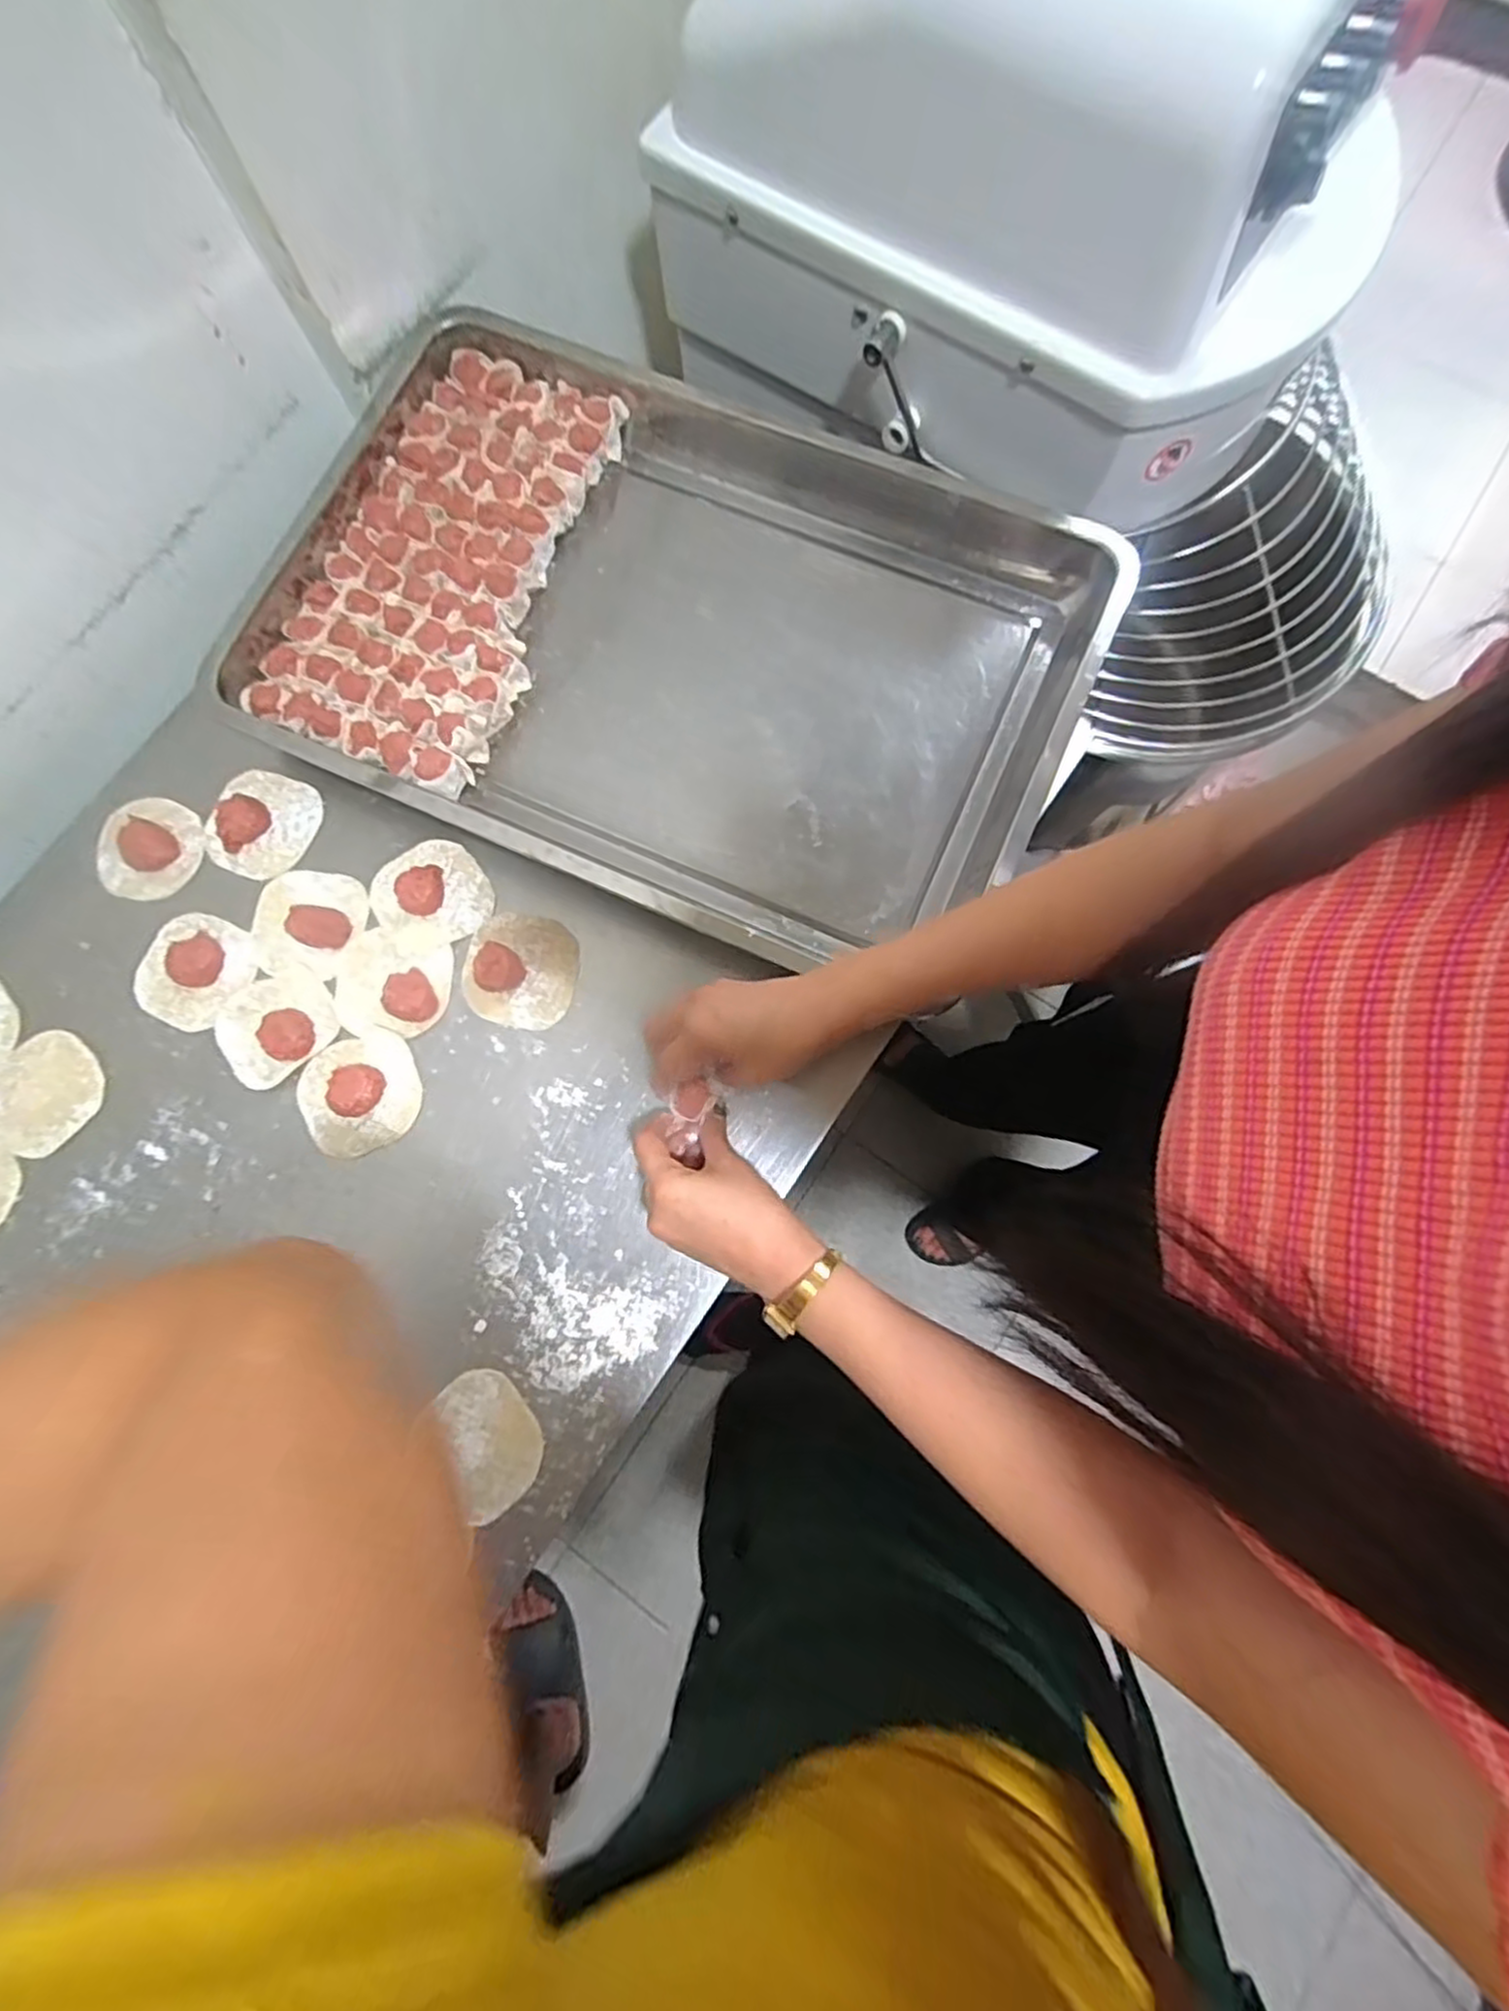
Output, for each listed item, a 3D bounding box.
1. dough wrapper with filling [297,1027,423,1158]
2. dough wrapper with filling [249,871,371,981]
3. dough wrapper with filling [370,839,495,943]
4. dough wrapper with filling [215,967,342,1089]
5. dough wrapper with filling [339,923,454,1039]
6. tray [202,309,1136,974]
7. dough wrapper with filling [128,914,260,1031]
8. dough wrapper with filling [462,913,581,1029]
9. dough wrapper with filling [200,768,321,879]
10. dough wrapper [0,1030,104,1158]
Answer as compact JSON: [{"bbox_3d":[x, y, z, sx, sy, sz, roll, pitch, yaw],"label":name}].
[{"bbox_3d":[-0.277,0.060,0.509,0.081,0.019,0.079,0,79,1],"label":"dough wrapper with filling"},{"bbox_3d":[-0.329,-0.062,0.534,0.083,0.021,0.076,7,80,2],"label":"dough wrapper with filling"},{"bbox_3d":[-0.237,-0.086,0.540,0.086,0.017,0.075,22,80,5],"label":"dough wrapper with filling"},{"bbox_3d":[-0.343,0.012,0.521,0.081,0.017,0.074,0,79,1],"label":"dough wrapper with filling"},{"bbox_3d":[-0.262,-0.017,0.524,0.082,0.020,0.075,0,79,1],"label":"dough wrapper with filling"},{"bbox_3d":[-0.073,-0.273,0.553,0.612,0.051,0.388,24,81,5],"label":"tray"},{"bbox_3d":[-0.409,-0.027,0.532,0.083,0.016,0.080,0,79,1],"label":"dough wrapper with filling"},{"bbox_3d":[-0.169,-0.028,0.523,0.080,0.019,0.080,8,80,2],"label":"dough wrapper with filling"},{"bbox_3d":[-0.374,-0.139,0.552,0.076,0.017,0.081,20,80,5],"label":"dough wrapper with filling"},{"bbox_3d":[-0.507,0.061,0.526,0.078,0.004,0.078,0,79,1],"label":"dough wrapper"}]

